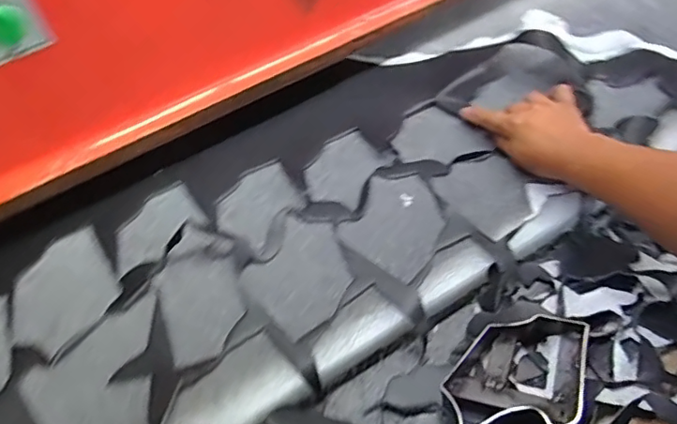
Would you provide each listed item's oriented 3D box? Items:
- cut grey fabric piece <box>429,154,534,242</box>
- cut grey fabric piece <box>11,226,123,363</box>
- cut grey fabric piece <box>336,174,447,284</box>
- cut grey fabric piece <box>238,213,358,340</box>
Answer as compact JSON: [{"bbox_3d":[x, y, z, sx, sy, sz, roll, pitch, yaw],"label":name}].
[{"bbox_3d":[0.170,-0.024,0.643,0.095,0.008,0.104,-33,61,-25],"label":"cut grey fabric piece"},{"bbox_3d":[-0.284,0.080,0.591,0.106,0.005,0.116,37,60,23],"label":"cut grey fabric piece"},{"bbox_3d":[0.066,0.010,0.627,0.101,0.007,0.120,29,57,18],"label":"cut grey fabric piece"},{"bbox_3d":[-0.037,0.063,0.594,0.111,0.005,0.108,-37,63,-27],"label":"cut grey fabric piece"}]

